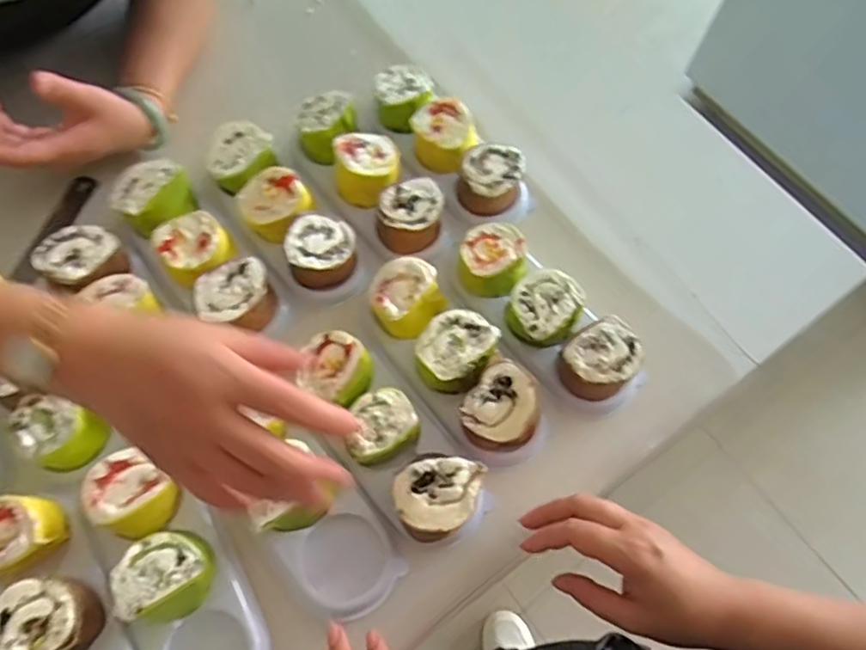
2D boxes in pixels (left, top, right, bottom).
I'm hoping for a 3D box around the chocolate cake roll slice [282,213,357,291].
[{"bbox_3d":[-0.102,-0.065,0.568,0.060,0.056,0.055,1,67,-2],"label":"chocolate cake roll slice"}]

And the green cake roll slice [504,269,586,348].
[{"bbox_3d":[0.098,-0.014,0.549,0.059,0.038,0.057,1,67,-2],"label":"green cake roll slice"}]

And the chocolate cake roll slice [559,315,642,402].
[{"bbox_3d":[0.141,0.030,0.526,0.056,0.045,0.054,1,67,-2],"label":"chocolate cake roll slice"}]

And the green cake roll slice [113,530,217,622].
[{"bbox_3d":[-0.191,0.181,0.449,0.059,0.052,0.056,1,67,-2],"label":"green cake roll slice"}]

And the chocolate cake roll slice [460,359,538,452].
[{"bbox_3d":[0.051,0.070,0.504,0.059,0.053,0.058,1,67,-2],"label":"chocolate cake roll slice"}]

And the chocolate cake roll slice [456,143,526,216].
[{"bbox_3d":[0.055,-0.139,0.601,0.058,0.041,0.058,1,67,-2],"label":"chocolate cake roll slice"}]

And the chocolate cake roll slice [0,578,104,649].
[{"bbox_3d":[-0.274,0.210,0.434,0.065,0.045,0.058,-13,68,-8],"label":"chocolate cake roll slice"}]

